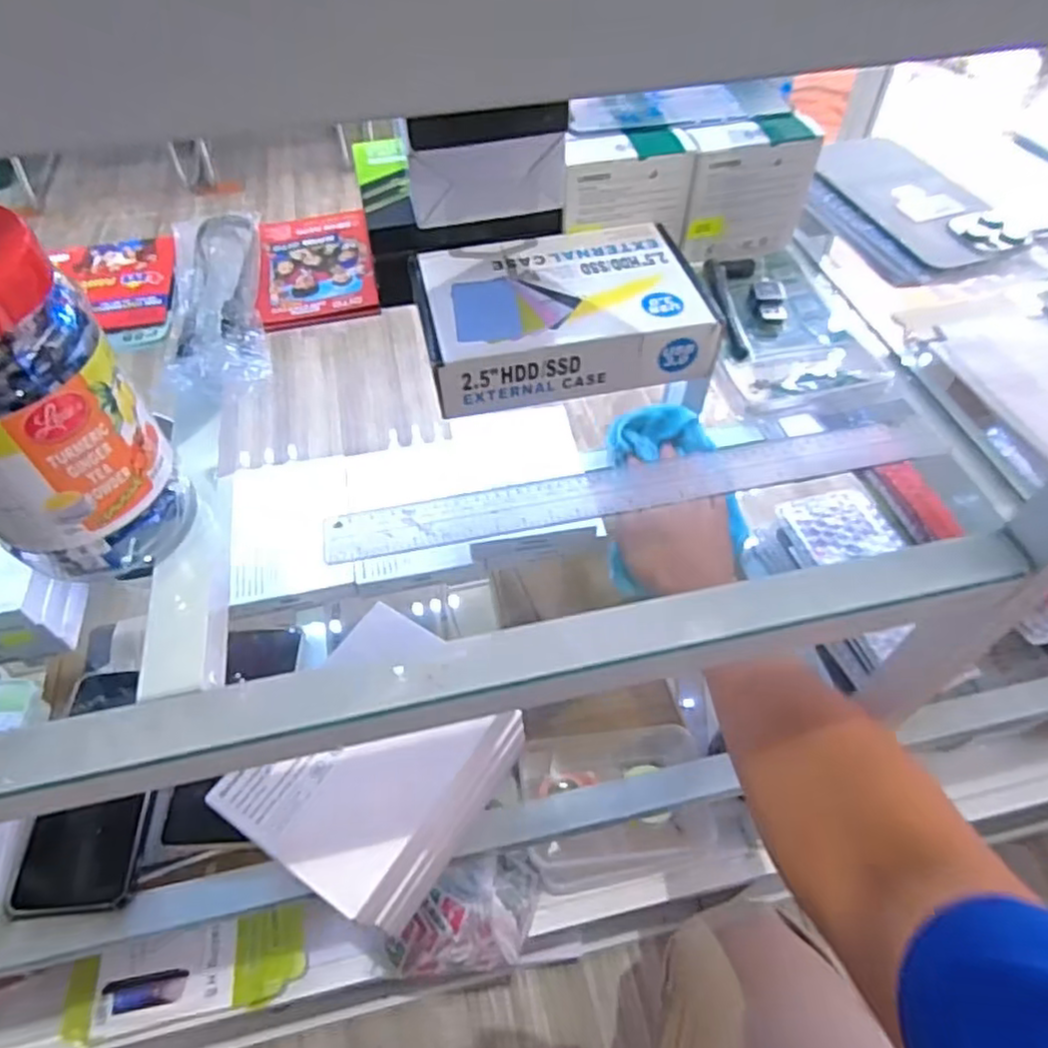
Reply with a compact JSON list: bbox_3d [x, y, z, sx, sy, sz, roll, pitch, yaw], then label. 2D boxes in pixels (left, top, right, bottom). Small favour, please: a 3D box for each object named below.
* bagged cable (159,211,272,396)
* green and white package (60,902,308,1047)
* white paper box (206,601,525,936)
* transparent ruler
[{"bbox_3d":[-0.183,-0.137,0.411,0.054,0.023,0.157,-11,52,-8],"label":"bagged cable"},{"bbox_3d":[-0.296,0.400,0.610,0.196,0.033,0.070,-10,52,-7],"label":"green and white package"},{"bbox_3d":[-0.088,0.152,0.428,0.117,0.095,0.148,28,57,21],"label":"white paper box"},{"bbox_3d":[0.061,-0.019,0.330,0.307,0.005,0.026,-10,61,-7],"label":"transparent ruler"}]

